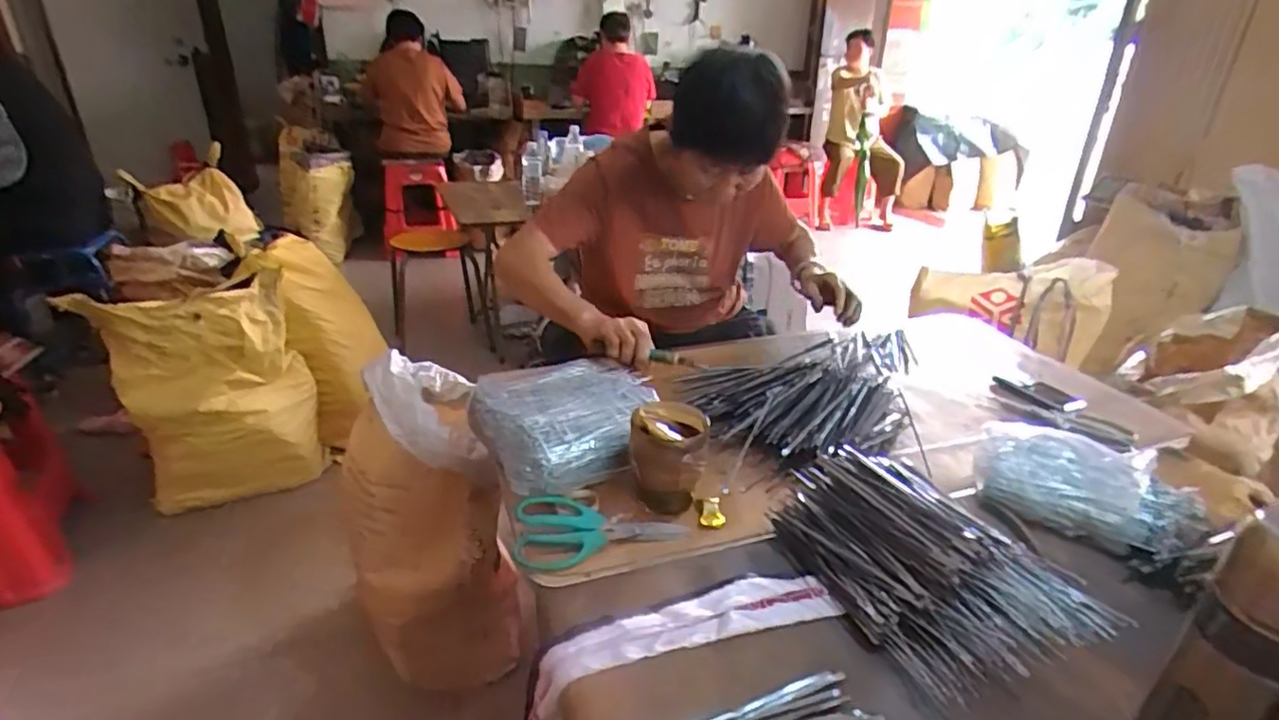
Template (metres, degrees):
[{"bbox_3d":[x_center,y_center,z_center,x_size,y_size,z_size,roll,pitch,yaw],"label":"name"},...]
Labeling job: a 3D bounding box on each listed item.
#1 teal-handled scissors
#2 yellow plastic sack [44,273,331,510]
[{"bbox_3d":[-0.043,0.176,0.692,0.178,0.023,0.086,-5,27,-13],"label":"teal-handled scissors"},{"bbox_3d":[-0.974,0.079,1.495,0.382,0.518,0.206,-14,30,-28],"label":"yellow plastic sack"}]

